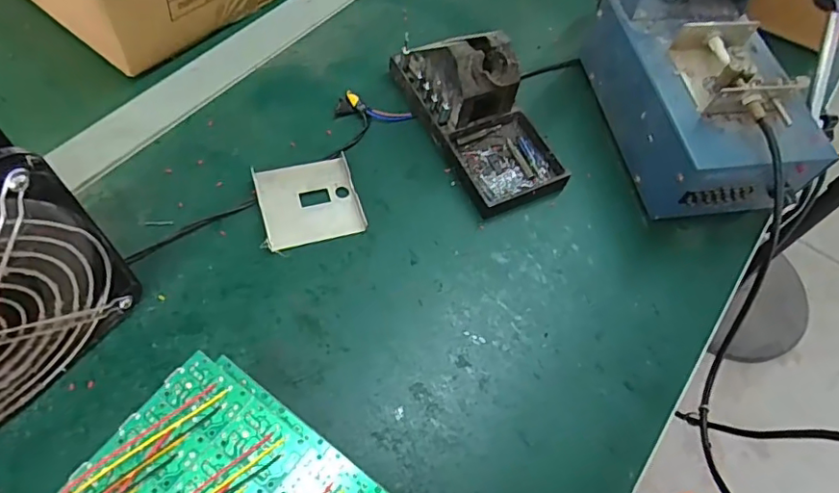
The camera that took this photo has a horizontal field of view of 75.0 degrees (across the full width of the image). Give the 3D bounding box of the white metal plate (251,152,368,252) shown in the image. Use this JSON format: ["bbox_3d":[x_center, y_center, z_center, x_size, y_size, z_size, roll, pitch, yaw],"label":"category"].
[{"bbox_3d":[-0.078,-0.033,0.390,0.068,0.014,0.065,-12,61,-12],"label":"white metal plate"}]

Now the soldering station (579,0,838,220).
[{"bbox_3d":[0.222,-0.142,0.416,0.122,0.122,0.211,-5,62,-10],"label":"soldering station"}]

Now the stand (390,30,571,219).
[{"bbox_3d":[0.048,-0.113,0.417,0.079,0.070,0.157,-22,66,-18],"label":"stand"}]

